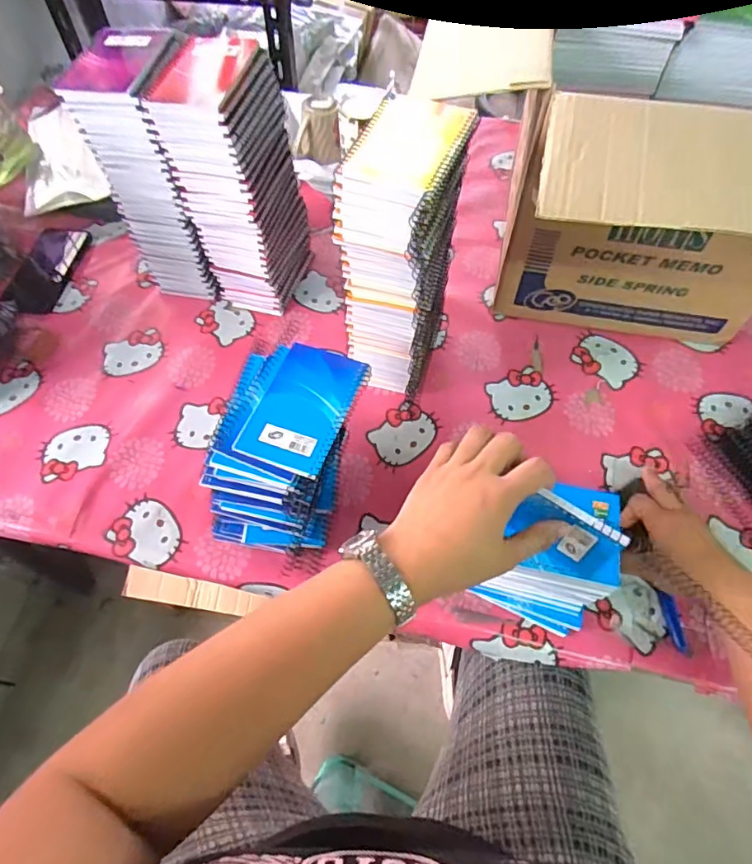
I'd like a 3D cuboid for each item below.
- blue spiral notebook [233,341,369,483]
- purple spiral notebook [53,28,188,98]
[{"bbox_3d":[-0.067,-0.025,0.506,0.086,0.006,0.131,19,61,11],"label":"blue spiral notebook"},{"bbox_3d":[-0.274,-0.399,0.578,0.098,0.014,0.141,10,59,6],"label":"purple spiral notebook"}]

